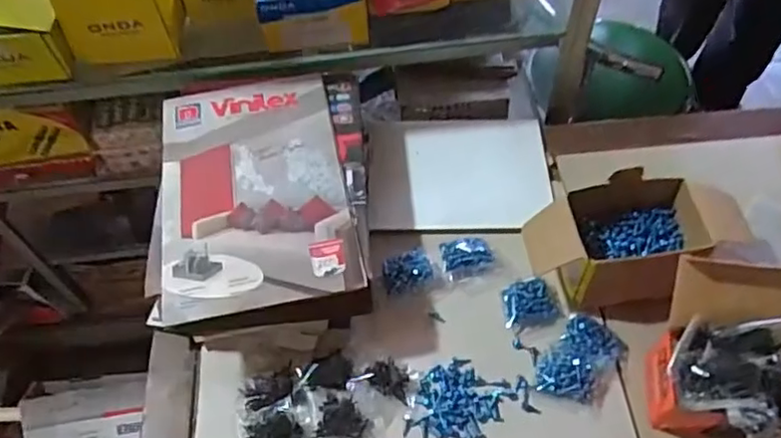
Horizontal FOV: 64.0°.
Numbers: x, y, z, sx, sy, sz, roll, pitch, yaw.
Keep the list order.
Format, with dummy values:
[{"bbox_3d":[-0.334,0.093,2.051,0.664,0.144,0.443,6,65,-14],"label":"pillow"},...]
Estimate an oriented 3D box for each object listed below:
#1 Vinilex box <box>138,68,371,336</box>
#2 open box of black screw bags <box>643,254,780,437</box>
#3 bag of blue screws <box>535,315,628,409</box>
[{"bbox_3d":[-0.148,-0.030,0.745,0.243,0.061,0.349,-7,57,-2],"label":"Vinilex box"},{"bbox_3d":[0.345,0.142,0.637,0.133,0.135,0.158,1,57,3],"label":"open box of black screw bags"},{"bbox_3d":[0.212,0.158,0.697,0.070,0.021,0.106,31,63,20],"label":"bag of blue screws"}]

